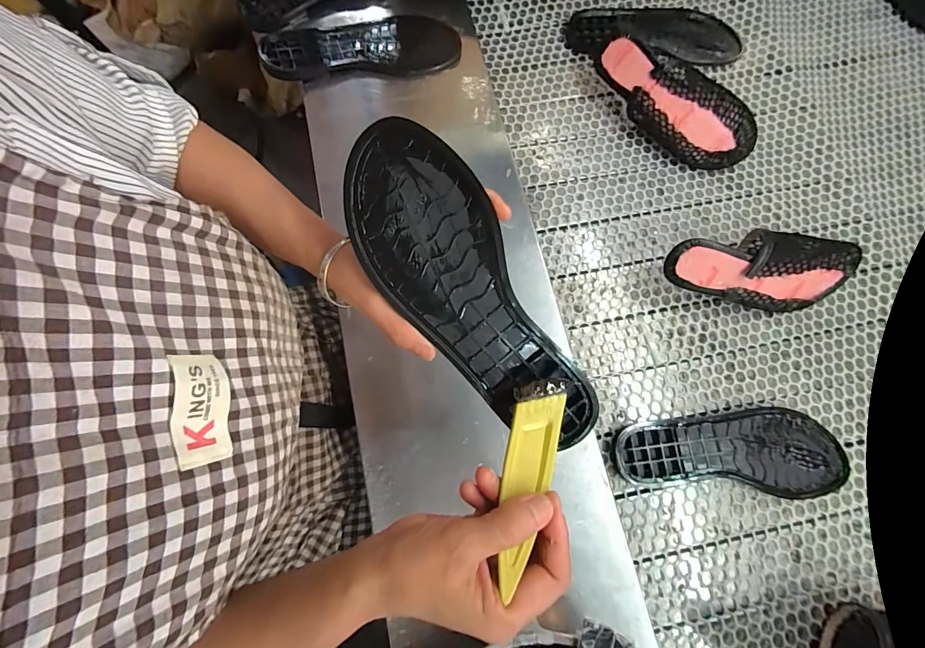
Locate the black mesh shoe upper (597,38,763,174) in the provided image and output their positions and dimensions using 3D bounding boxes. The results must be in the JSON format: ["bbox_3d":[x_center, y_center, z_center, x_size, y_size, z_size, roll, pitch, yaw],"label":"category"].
[{"bbox_3d":[0.272,-0.287,0.517,0.221,0.064,0.072,38,78,8],"label":"black mesh shoe upper"}]

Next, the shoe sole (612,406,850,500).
[{"bbox_3d":[0.299,0.139,0.434,0.254,0.016,0.089,5,76,0],"label":"shoe sole"}]

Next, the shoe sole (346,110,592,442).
[{"bbox_3d":[0.010,-0.014,0.283,0.089,0.030,0.253,-33,103,8],"label":"shoe sole"}]

